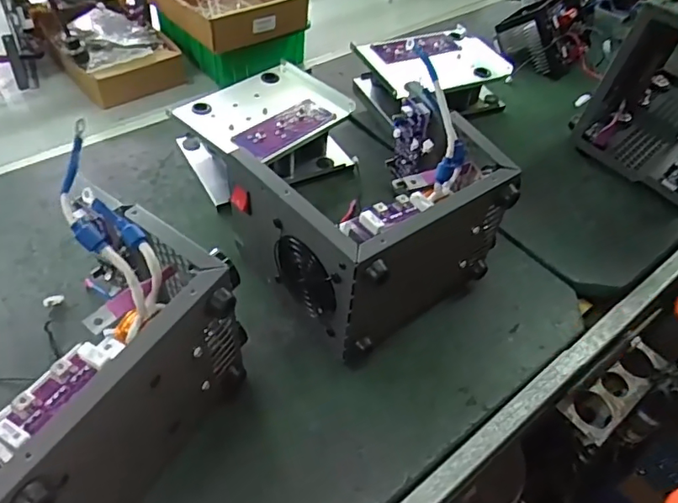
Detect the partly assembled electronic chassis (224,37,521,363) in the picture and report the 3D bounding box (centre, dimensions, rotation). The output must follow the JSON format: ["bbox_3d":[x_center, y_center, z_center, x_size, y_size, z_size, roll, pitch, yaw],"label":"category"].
[{"bbox_3d":[0.039,-0.033,0.562,0.230,0.156,0.188,-27,56,-27],"label":"partly assembled electronic chassis"}]

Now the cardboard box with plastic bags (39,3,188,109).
[{"bbox_3d":[-0.354,-0.323,0.850,0.153,0.076,0.208,-26,55,-26],"label":"cardboard box with plastic bags"}]

